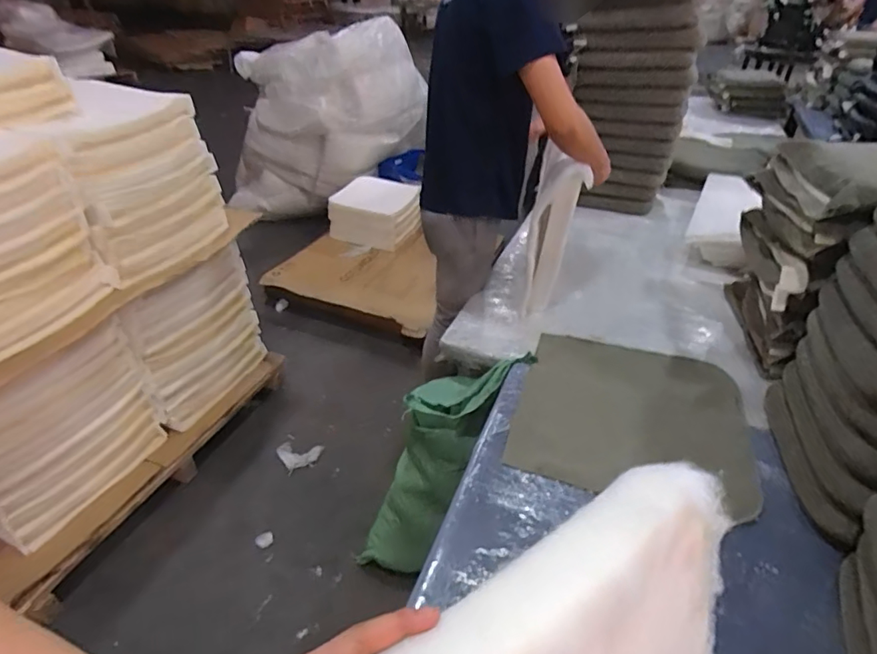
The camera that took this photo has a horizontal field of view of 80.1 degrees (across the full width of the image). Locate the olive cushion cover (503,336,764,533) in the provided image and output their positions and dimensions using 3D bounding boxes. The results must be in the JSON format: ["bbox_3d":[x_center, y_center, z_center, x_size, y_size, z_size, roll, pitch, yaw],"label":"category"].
[{"bbox_3d":[0.421,0.185,1.134,0.470,0.026,0.484,14,35,15],"label":"olive cushion cover"}]

